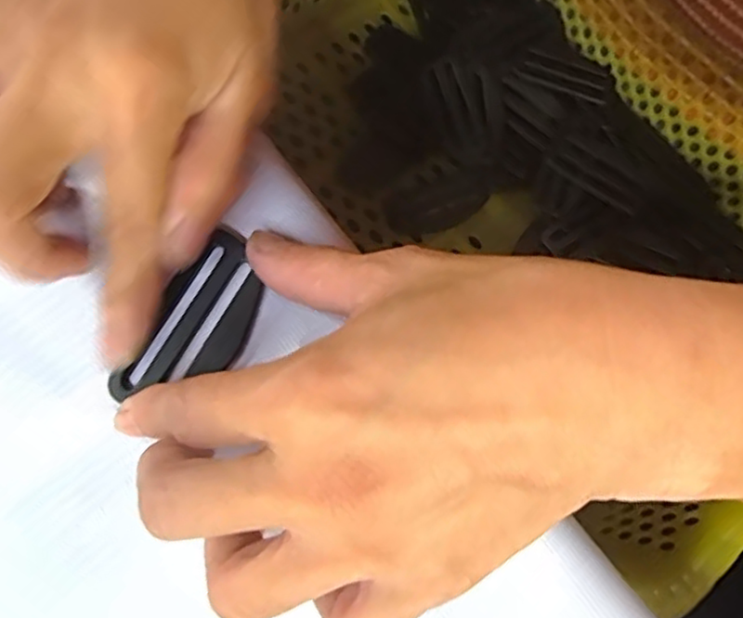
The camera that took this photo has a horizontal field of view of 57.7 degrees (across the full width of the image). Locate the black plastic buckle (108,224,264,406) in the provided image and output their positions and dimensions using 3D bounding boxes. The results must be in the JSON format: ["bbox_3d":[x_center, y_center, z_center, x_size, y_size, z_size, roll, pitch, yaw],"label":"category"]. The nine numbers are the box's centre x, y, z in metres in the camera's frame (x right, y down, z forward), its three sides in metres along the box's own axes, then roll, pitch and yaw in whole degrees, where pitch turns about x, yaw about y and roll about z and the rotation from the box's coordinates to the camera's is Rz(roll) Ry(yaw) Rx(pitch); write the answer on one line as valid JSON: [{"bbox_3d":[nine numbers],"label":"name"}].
[{"bbox_3d":[-0.052,0.005,0.203,0.028,0.004,0.057,29,81,4],"label":"black plastic buckle"}]

